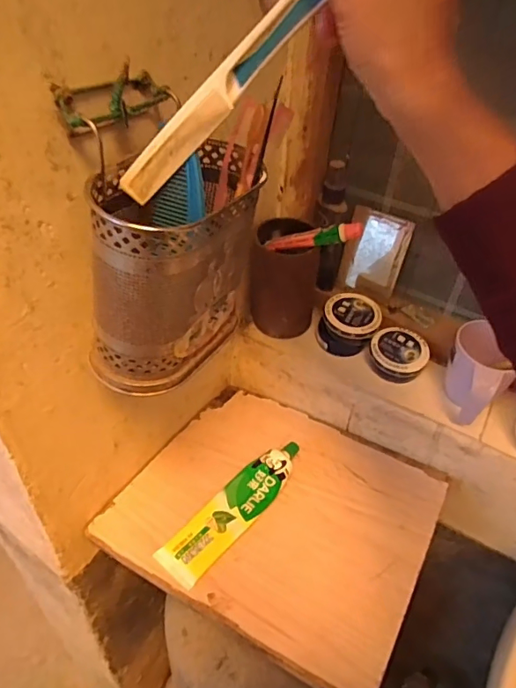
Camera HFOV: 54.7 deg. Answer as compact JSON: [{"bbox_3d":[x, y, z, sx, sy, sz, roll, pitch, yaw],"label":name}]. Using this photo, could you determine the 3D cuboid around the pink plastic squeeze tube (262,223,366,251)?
[{"bbox_3d":[0.067,-0.125,0.595,0.118,0.019,0.017,-4,38,26],"label":"pink plastic squeeze tube"}]

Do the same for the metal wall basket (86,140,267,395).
[{"bbox_3d":[-0.066,-0.057,0.405,0.096,0.155,0.151,16,44,14],"label":"metal wall basket"}]

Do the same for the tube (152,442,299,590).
[{"bbox_3d":[-0.024,0.184,0.576,0.054,0.027,0.205,32,50,27],"label":"tube"}]

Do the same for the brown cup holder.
[{"bbox_3d":[0.036,-0.079,0.649,0.077,0.135,0.085,9,43,6],"label":"brown cup holder"}]

